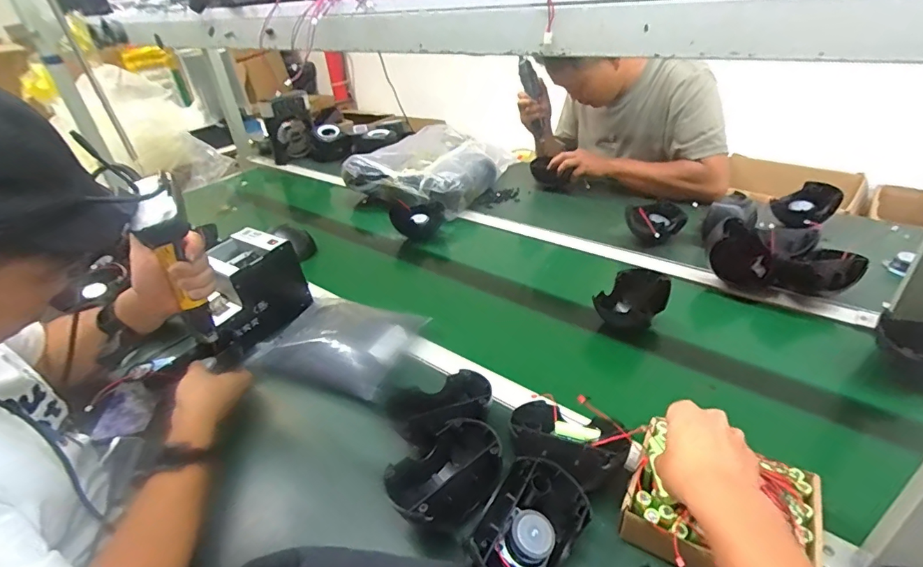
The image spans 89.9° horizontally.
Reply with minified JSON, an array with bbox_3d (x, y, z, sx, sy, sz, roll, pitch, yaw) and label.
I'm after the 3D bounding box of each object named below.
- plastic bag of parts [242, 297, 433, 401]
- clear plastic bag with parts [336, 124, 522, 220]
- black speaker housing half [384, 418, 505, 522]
[{"bbox_3d":[-0.209,0.092,0.784,0.244,0.060,0.175,9,37,21],"label":"plastic bag of parts"},{"bbox_3d":[-0.081,-0.364,1.391,0.405,0.107,0.448,14,38,27],"label":"clear plastic bag with parts"},{"bbox_3d":[-0.014,0.215,0.519,0.135,0.063,0.091,-27,39,-29],"label":"black speaker housing half"}]

